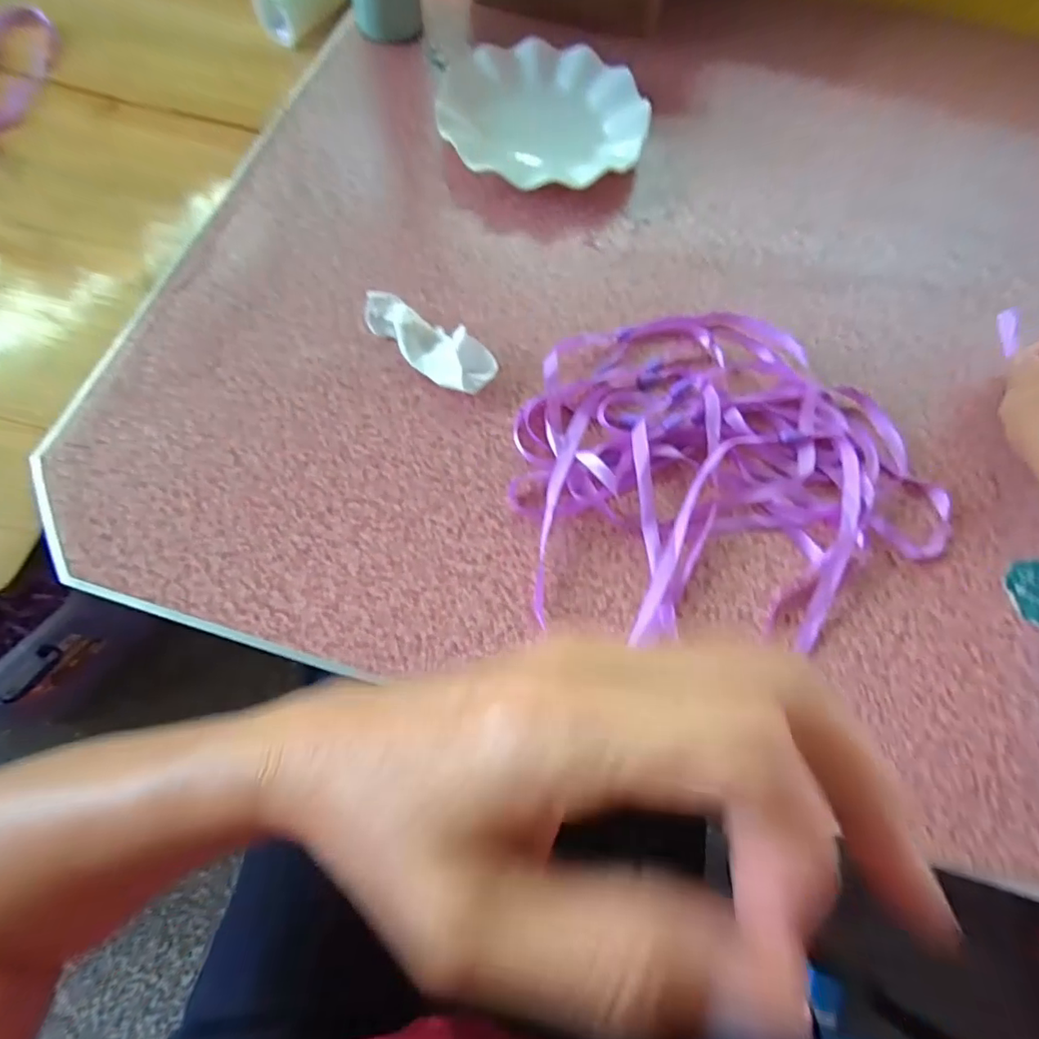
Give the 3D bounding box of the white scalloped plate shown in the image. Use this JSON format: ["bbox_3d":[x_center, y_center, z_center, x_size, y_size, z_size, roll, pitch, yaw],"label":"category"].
[{"bbox_3d":[0.020,-0.367,0.481,0.178,0.021,0.183,-4,70,-5],"label":"white scalloped plate"}]

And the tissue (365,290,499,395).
[{"bbox_3d":[-0.067,-0.130,0.390,0.109,0.024,0.037,36,71,10],"label":"tissue"}]

